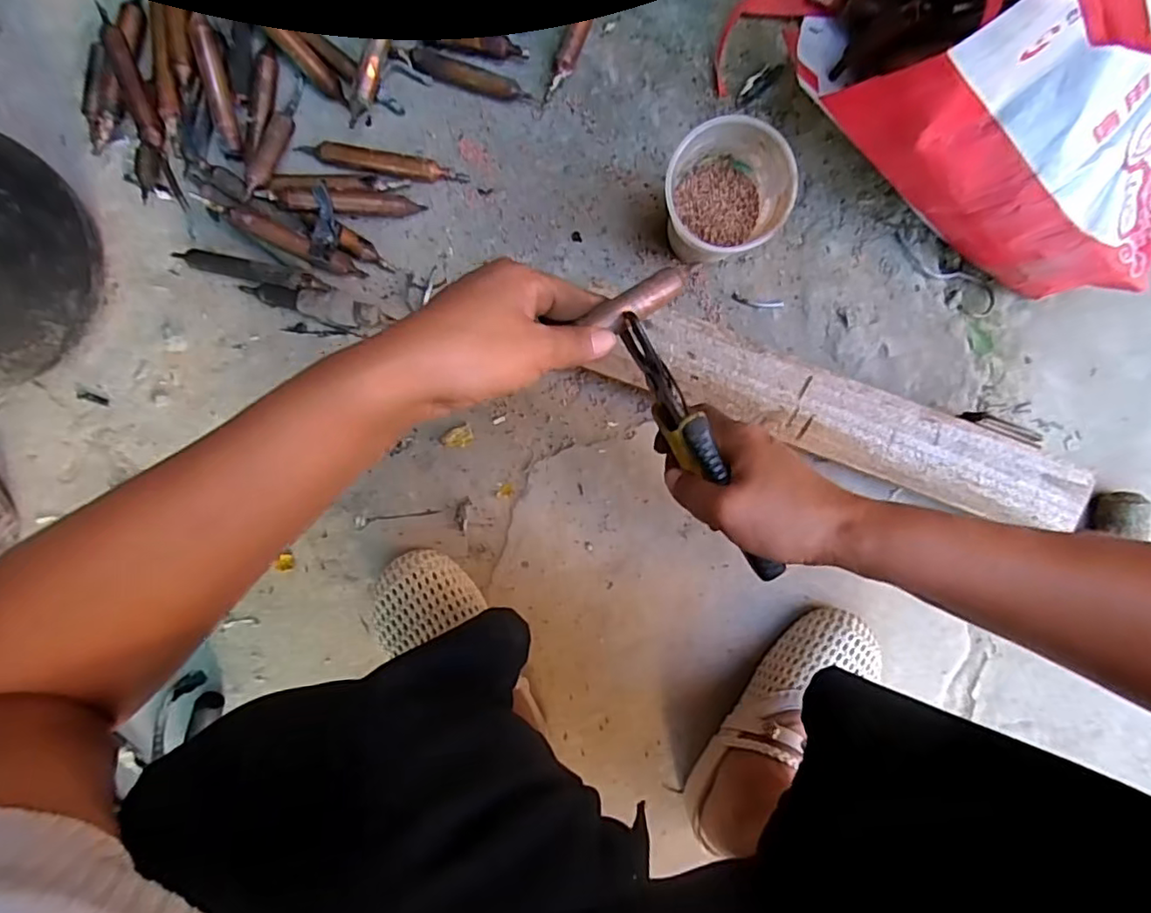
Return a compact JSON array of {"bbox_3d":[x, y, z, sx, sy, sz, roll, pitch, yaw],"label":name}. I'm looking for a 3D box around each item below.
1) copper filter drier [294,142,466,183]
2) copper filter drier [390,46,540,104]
[{"bbox_3d":[-0.173,-0.261,0.535,0.149,0.016,0.019,9,95,-1],"label":"copper filter drier"},{"bbox_3d":[-0.096,-0.336,0.530,0.125,0.014,0.019,16,95,-2],"label":"copper filter drier"}]

